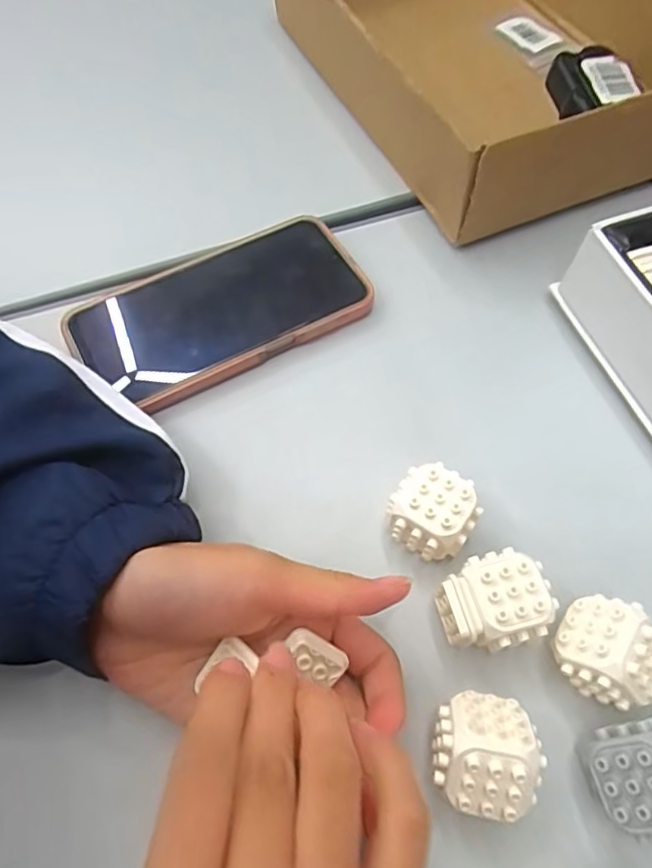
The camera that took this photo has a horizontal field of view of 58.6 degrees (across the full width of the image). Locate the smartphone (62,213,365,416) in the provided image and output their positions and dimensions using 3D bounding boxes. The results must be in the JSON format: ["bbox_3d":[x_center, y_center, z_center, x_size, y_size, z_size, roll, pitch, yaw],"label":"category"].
[{"bbox_3d":[-0.060,-0.073,0.337,0.164,0.014,0.083,-27,65,-14],"label":"smartphone"}]

